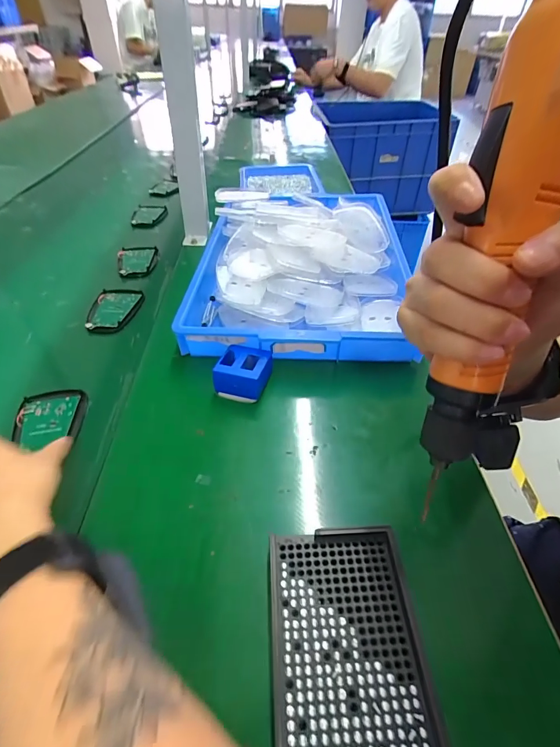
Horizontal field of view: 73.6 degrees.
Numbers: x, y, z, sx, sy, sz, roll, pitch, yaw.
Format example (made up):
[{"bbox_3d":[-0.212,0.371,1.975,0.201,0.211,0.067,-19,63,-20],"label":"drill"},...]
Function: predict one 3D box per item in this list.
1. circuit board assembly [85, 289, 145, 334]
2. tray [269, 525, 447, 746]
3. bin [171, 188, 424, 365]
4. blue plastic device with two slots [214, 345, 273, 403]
[{"bbox_3d":[-0.230,-0.092,0.520,0.063,0.008,0.096,3,44,3],"label":"circuit board assembly"},{"bbox_3d":[0.041,0.171,0.236,0.092,0.023,0.136,-2,44,-2],"label":"tray"},{"bbox_3d":[0.033,-0.186,0.568,0.287,0.070,0.452,2,44,2],"label":"bin"},{"bbox_3d":[-0.036,-0.002,0.404,0.057,0.032,0.059,12,45,12],"label":"blue plastic device with two slots"}]

